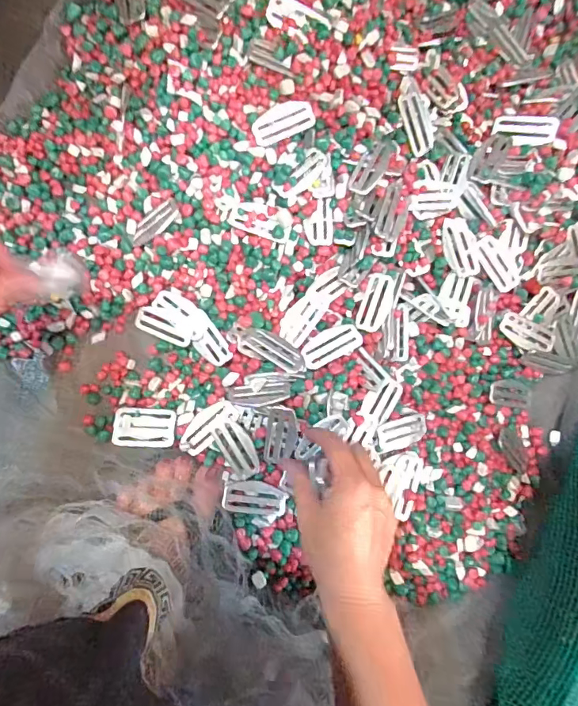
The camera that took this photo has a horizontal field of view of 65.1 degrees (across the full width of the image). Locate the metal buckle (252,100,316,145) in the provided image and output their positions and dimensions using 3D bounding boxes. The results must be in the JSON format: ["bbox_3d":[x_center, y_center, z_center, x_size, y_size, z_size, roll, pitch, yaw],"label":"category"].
[{"bbox_3d":[-0.006,-0.219,0.427,0.059,0.008,0.029,-28,91,-8],"label":"metal buckle"}]

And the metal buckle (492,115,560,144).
[{"bbox_3d":[0.237,-0.225,0.456,0.058,0.005,0.031,12,83,22],"label":"metal buckle"}]

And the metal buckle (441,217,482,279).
[{"bbox_3d":[0.180,-0.110,0.471,0.031,0.009,0.061,-14,94,10],"label":"metal buckle"}]

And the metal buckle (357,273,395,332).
[{"bbox_3d":[0.087,-0.050,0.448,0.024,0.006,0.058,19,85,-6],"label":"metal buckle"}]

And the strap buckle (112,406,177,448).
[{"bbox_3d":[-0.139,0.071,0.434,0.060,0.007,0.037,4,72,0],"label":"strap buckle"}]

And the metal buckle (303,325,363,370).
[{"bbox_3d":[0.042,-0.008,0.445,0.061,0.005,0.028,-27,79,0],"label":"metal buckle"}]

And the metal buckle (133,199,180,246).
[{"bbox_3d":[-0.130,-0.126,0.439,0.055,0.004,0.021,-33,76,7],"label":"metal buckle"}]

